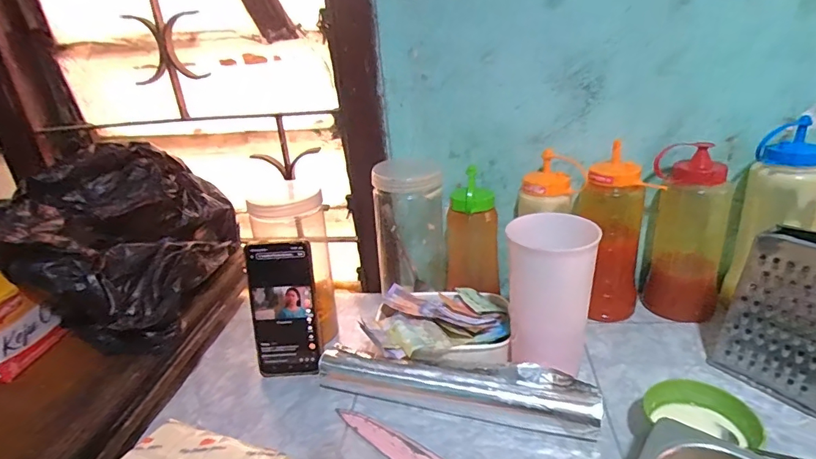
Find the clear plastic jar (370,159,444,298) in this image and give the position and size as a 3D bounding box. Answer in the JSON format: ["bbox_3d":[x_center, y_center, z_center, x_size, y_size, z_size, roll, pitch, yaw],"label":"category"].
[{"bbox_3d":[0.003,0.003,0.650,0.095,0.179,0.082,-3,24,4],"label":"clear plastic jar"}]

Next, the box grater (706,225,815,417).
[{"bbox_3d":[0.397,0.084,0.483,0.076,0.162,0.103,-17,27,-26],"label":"box grater"}]

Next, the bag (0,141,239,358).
[{"bbox_3d":[-0.339,0.009,0.577,0.159,0.177,0.253,-1,24,10],"label":"bag"}]

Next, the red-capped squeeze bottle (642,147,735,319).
[{"bbox_3d":[0.362,0.005,0.604,0.084,0.208,0.089,15,31,37],"label":"red-capped squeeze bottle"}]

